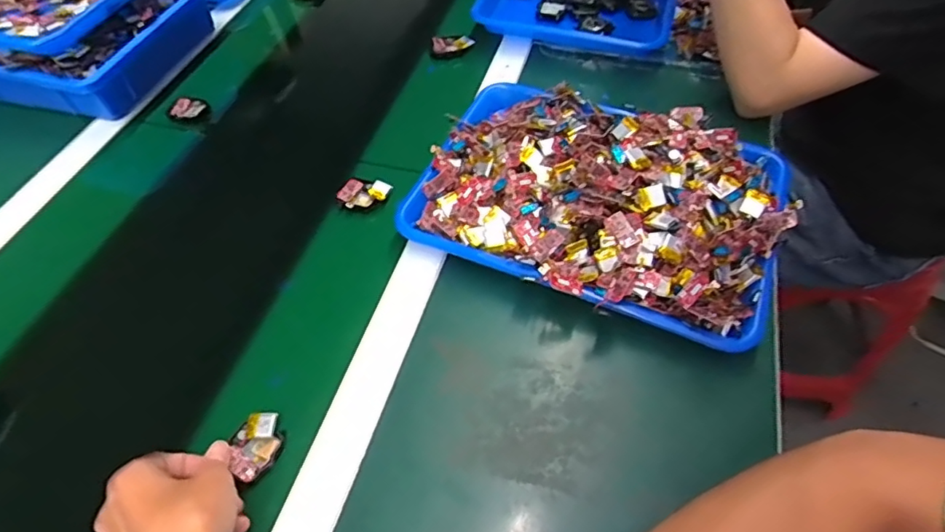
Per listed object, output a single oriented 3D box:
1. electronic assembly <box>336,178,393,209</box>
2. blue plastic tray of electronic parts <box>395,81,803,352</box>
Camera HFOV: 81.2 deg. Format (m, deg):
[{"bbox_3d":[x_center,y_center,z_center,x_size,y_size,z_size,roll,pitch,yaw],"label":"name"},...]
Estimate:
[{"bbox_3d":[-0.113,-0.077,0.577,0.055,0.013,0.037,-7,54,-2],"label":"electronic assembly"},{"bbox_3d":[0.118,-0.075,0.521,0.332,0.082,0.241,18,57,15],"label":"blue plastic tray of electronic parts"}]

